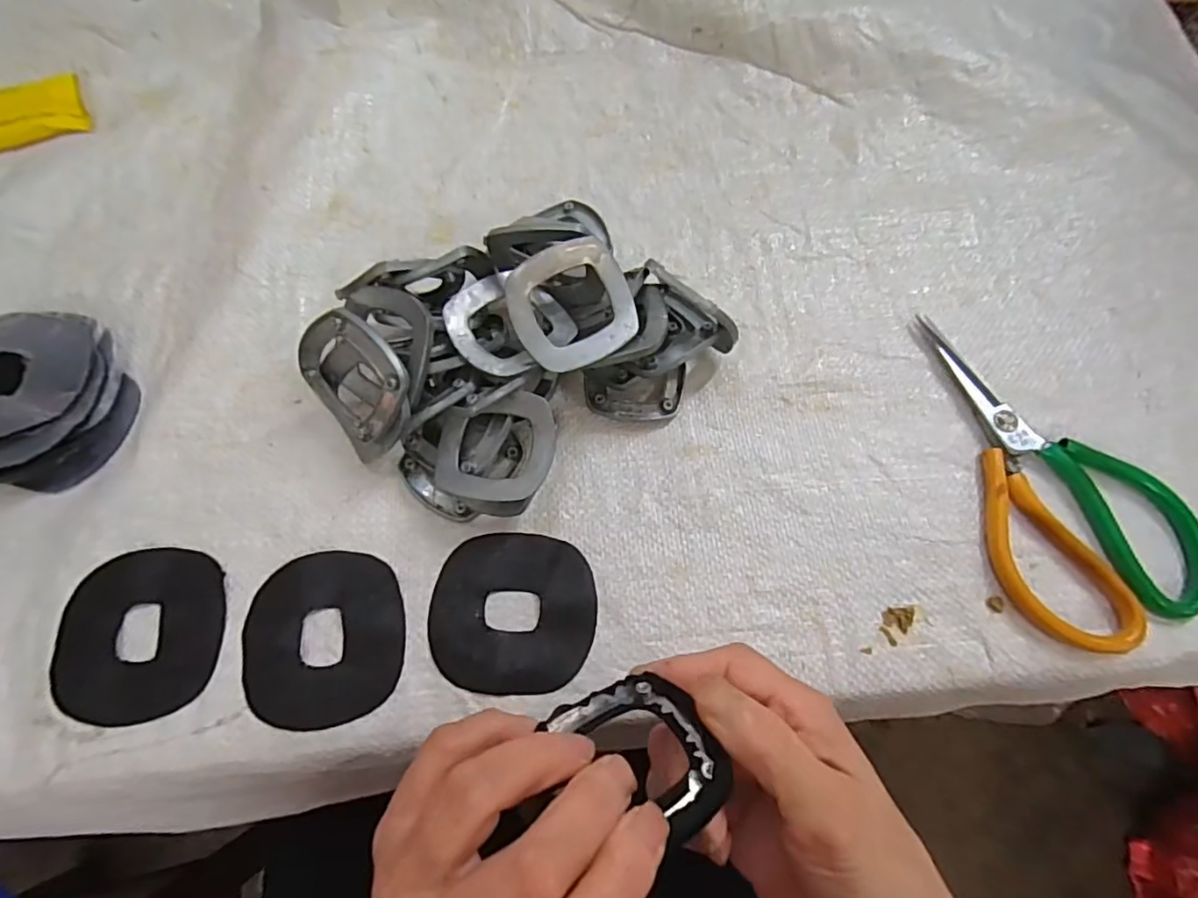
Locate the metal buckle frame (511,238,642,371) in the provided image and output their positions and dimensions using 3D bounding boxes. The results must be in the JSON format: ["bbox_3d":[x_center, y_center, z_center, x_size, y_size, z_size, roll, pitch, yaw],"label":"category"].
[{"bbox_3d":[-0.012,-0.072,0.293,0.060,0.007,0.057,-28,102,-13],"label":"metal buckle frame"}]

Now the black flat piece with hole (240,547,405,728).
[{"bbox_3d":[-0.135,0.091,0.292,0.074,0.004,0.081,-12,69,-6],"label":"black flat piece with hole"}]

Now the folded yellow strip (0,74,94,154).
[{"bbox_3d":[-0.398,-0.219,0.395,0.098,0.012,0.046,-26,72,-10],"label":"folded yellow strip"}]

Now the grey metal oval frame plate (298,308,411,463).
[{"bbox_3d":[-0.123,-0.032,0.305,0.067,0.016,0.068,-32,93,32],"label":"grey metal oval frame plate"}]

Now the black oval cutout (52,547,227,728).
[{"bbox_3d":[-0.224,0.089,0.291,0.075,0.004,0.081,-1,70,-1],"label":"black oval cutout"}]

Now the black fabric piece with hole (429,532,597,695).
[{"bbox_3d":[-0.043,0.081,0.298,0.080,0.004,0.076,1,67,0],"label":"black fabric piece with hole"}]

